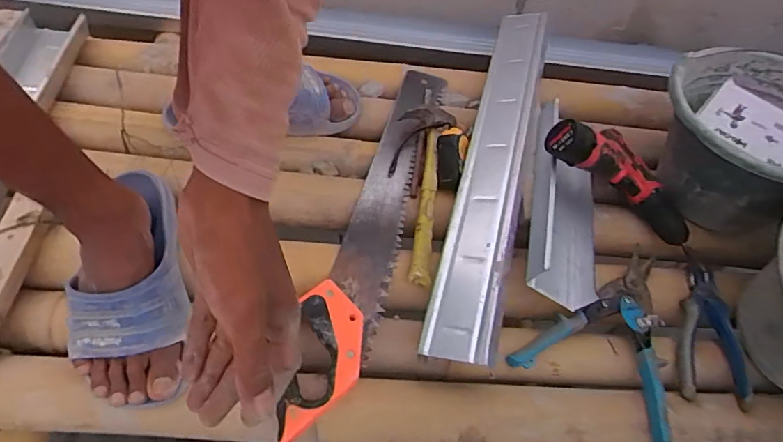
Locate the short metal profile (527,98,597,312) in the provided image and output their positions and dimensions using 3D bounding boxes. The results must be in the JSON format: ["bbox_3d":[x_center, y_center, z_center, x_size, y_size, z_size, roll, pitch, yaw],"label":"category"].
[{"bbox_3d":[0.224,-0.030,0.678,0.086,0.058,0.306,12,57,4],"label":"short metal profile"}]

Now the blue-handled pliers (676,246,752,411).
[{"bbox_3d":[0.408,0.141,0.644,0.096,0.048,0.190,16,57,6],"label":"blue-handled pliers"}]

